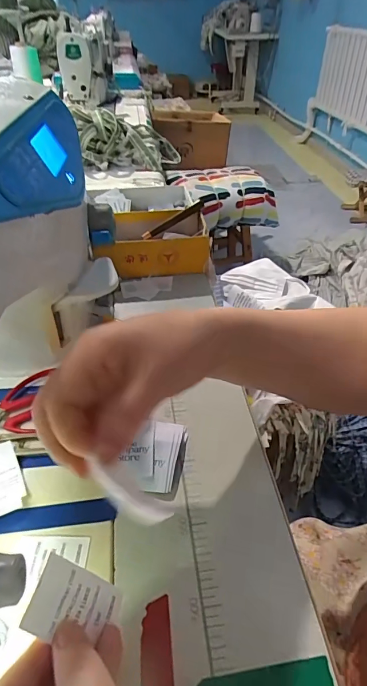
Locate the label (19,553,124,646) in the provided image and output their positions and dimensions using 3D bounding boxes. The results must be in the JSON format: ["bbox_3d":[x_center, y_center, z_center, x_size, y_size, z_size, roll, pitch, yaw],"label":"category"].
[{"bbox_3d":[-0.054,0.135,0.205,0.048,0.004,0.034,39,31,-18],"label":"label"}]

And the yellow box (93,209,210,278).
[{"bbox_3d":[-0.042,-0.131,0.522,0.135,0.053,0.083,-6,39,-6],"label":"yellow box"}]

